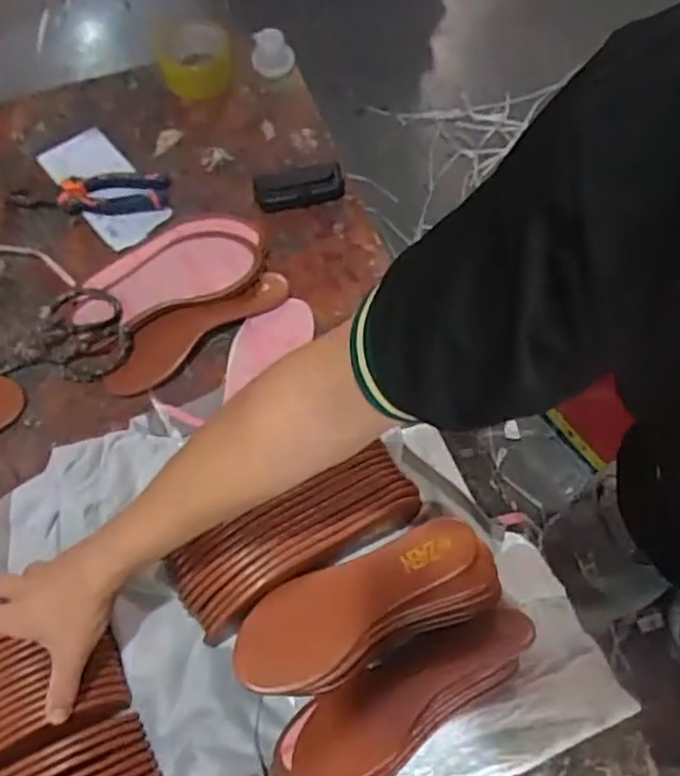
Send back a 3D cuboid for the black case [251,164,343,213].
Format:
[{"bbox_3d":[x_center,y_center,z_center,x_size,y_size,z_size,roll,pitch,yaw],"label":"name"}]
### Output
[{"bbox_3d":[-0.051,-0.246,0.849,0.112,0.020,0.051,-5,64,12],"label":"black case"}]

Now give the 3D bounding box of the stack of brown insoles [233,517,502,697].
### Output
[{"bbox_3d":[0.025,0.191,0.598,0.231,0.074,0.088,-22,67,-10],"label":"stack of brown insoles"}]

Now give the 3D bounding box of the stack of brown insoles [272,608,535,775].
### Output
[{"bbox_3d":[0.055,0.257,0.583,0.239,0.047,0.085,-32,69,-14],"label":"stack of brown insoles"}]

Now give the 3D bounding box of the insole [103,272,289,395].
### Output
[{"bbox_3d":[-0.160,-0.071,0.767,0.224,0.016,0.062,-36,70,-15],"label":"insole"}]

